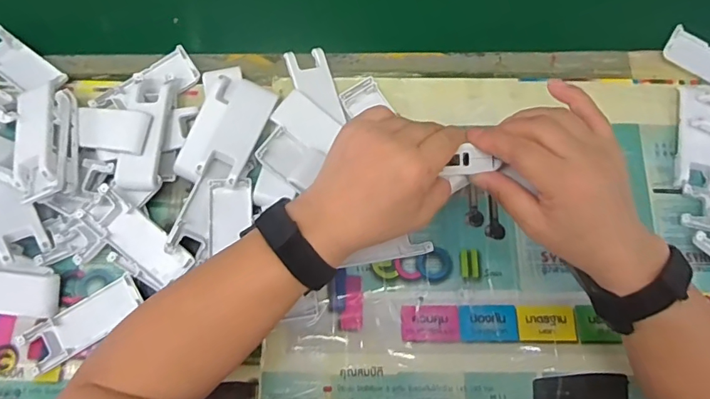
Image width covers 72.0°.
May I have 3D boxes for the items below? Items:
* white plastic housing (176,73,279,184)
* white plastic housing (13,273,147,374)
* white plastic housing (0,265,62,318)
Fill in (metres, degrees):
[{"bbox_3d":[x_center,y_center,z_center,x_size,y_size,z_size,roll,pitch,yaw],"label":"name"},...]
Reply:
[{"bbox_3d":[-0.122,-0.068,0.451,0.066,0.013,0.107,22,77,4],"label":"white plastic housing"},{"bbox_3d":[-0.240,0.109,0.431,0.106,0.011,0.041,-33,80,-8],"label":"white plastic housing"},{"bbox_3d":[-0.312,0.079,0.429,0.095,0.015,0.042,4,77,0],"label":"white plastic housing"}]

